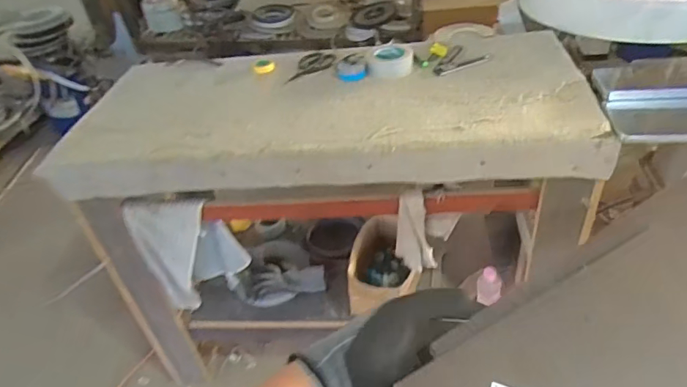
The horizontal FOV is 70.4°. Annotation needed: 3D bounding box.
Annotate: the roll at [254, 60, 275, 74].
[{"bbox_3d":[-0.214,-0.344,1.321,0.057,0.014,0.057,-4,40,3],"label":"roll"}]

